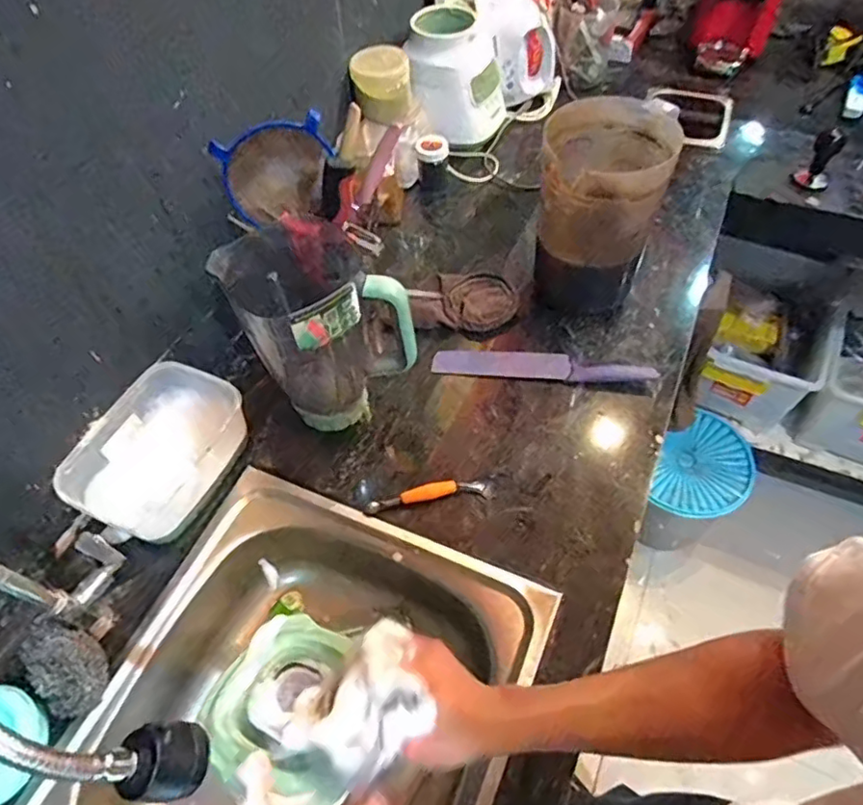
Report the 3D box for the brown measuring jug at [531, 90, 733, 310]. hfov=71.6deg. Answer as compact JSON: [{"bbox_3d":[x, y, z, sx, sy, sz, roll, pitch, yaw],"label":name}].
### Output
[{"bbox_3d":[0.219,-0.247,0.797,0.155,0.239,0.171,4,55,6],"label":"brown measuring jug"}]

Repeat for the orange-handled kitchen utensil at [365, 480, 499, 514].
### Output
[{"bbox_3d":[0.001,0.107,0.705,0.154,0.012,0.028,-7,55,-2],"label":"orange-handled kitchen utensil"}]

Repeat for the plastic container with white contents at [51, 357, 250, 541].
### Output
[{"bbox_3d":[-0.318,0.058,0.706,0.144,0.088,0.201,21,58,17],"label":"plastic container with white contents"}]

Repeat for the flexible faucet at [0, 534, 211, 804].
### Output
[{"bbox_3d":[-0.280,0.212,0.479,0.098,0.276,0.273,-38,61,-22],"label":"flexible faucet"}]

